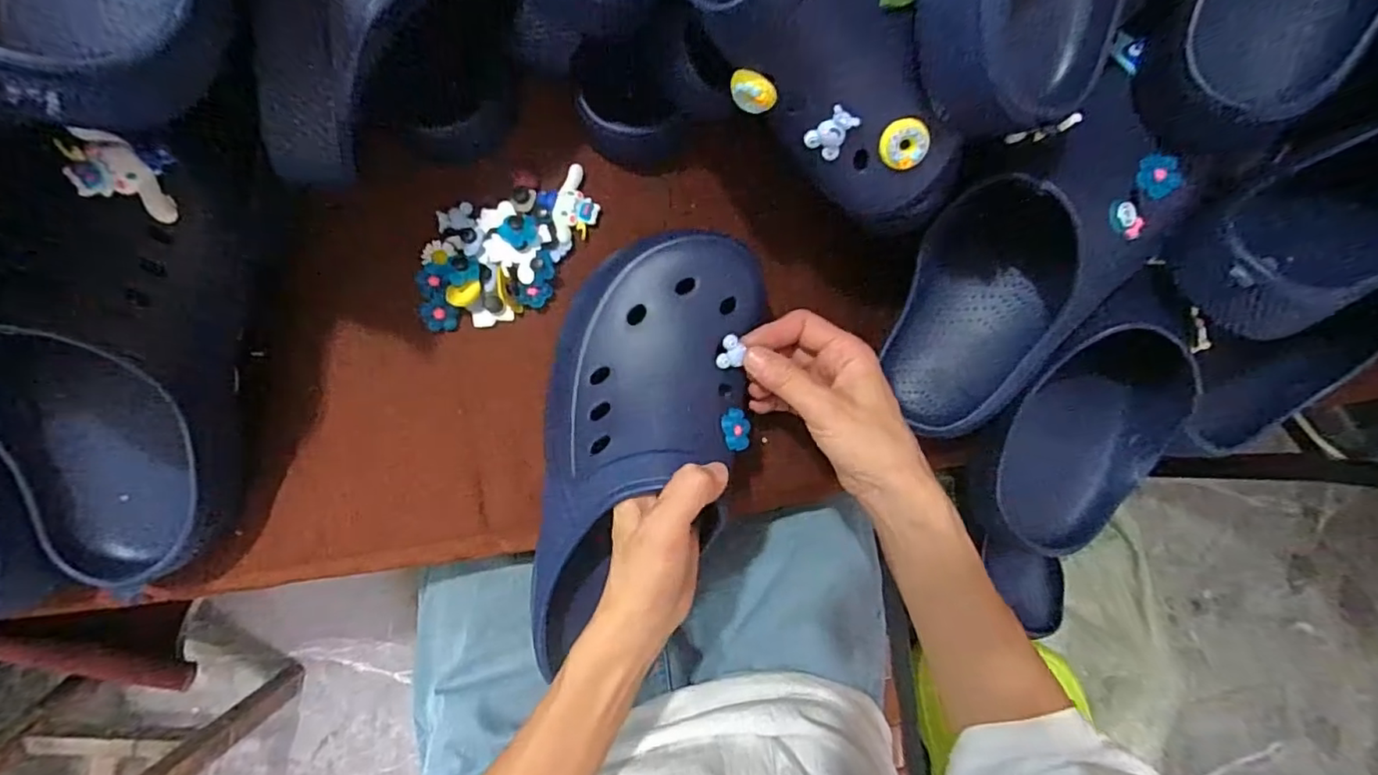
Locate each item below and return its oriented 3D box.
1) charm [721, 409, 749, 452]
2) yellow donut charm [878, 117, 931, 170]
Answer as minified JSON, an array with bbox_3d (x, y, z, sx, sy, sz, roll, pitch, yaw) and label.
[{"bbox_3d":[0.027,0.025,0.347,0.022,0.007,0.024,-23,99,-36],"label":"charm"},{"bbox_3d":[0.110,-0.124,0.304,0.024,0.005,0.024,-14,111,21],"label":"yellow donut charm"}]

